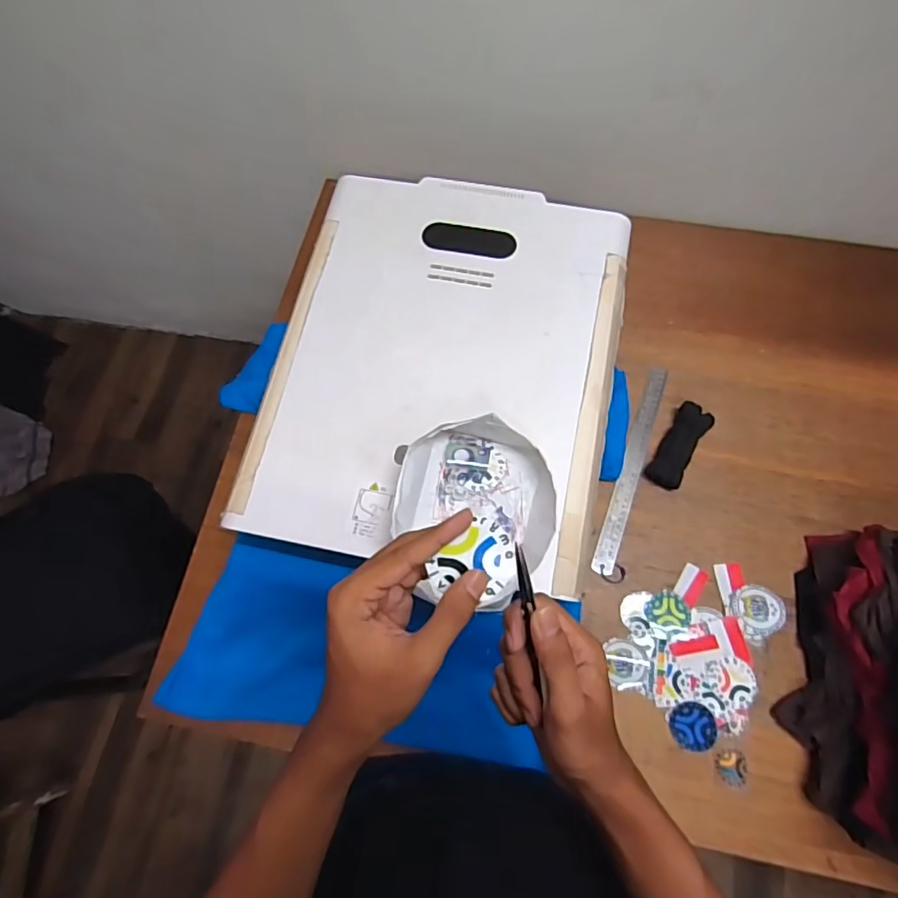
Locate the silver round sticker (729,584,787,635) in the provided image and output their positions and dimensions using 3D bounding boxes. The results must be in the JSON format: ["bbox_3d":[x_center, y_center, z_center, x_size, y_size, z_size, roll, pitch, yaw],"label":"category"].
[{"bbox_3d":[0.400,0.205,0.699,0.059,0.005,0.065,-43,72,-13],"label":"silver round sticker"}]

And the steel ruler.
[{"bbox_3d":[0.262,0.022,0.775,0.028,0.005,0.321,19,73,9],"label":"steel ruler"}]

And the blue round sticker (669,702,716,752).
[{"bbox_3d":[0.299,0.340,0.663,0.055,0.004,0.053,-1,71,2],"label":"blue round sticker"}]

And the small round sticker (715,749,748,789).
[{"bbox_3d":[0.336,0.379,0.644,0.035,0.004,0.039,5,71,4],"label":"small round sticker"}]

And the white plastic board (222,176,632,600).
[{"bbox_3d":[-0.002,-0.114,0.656,0.394,0.017,0.498,11,72,6],"label":"white plastic board"}]

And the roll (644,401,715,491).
[{"bbox_3d":[0.327,-0.005,0.767,0.048,0.026,0.123,30,75,12],"label":"roll"}]

